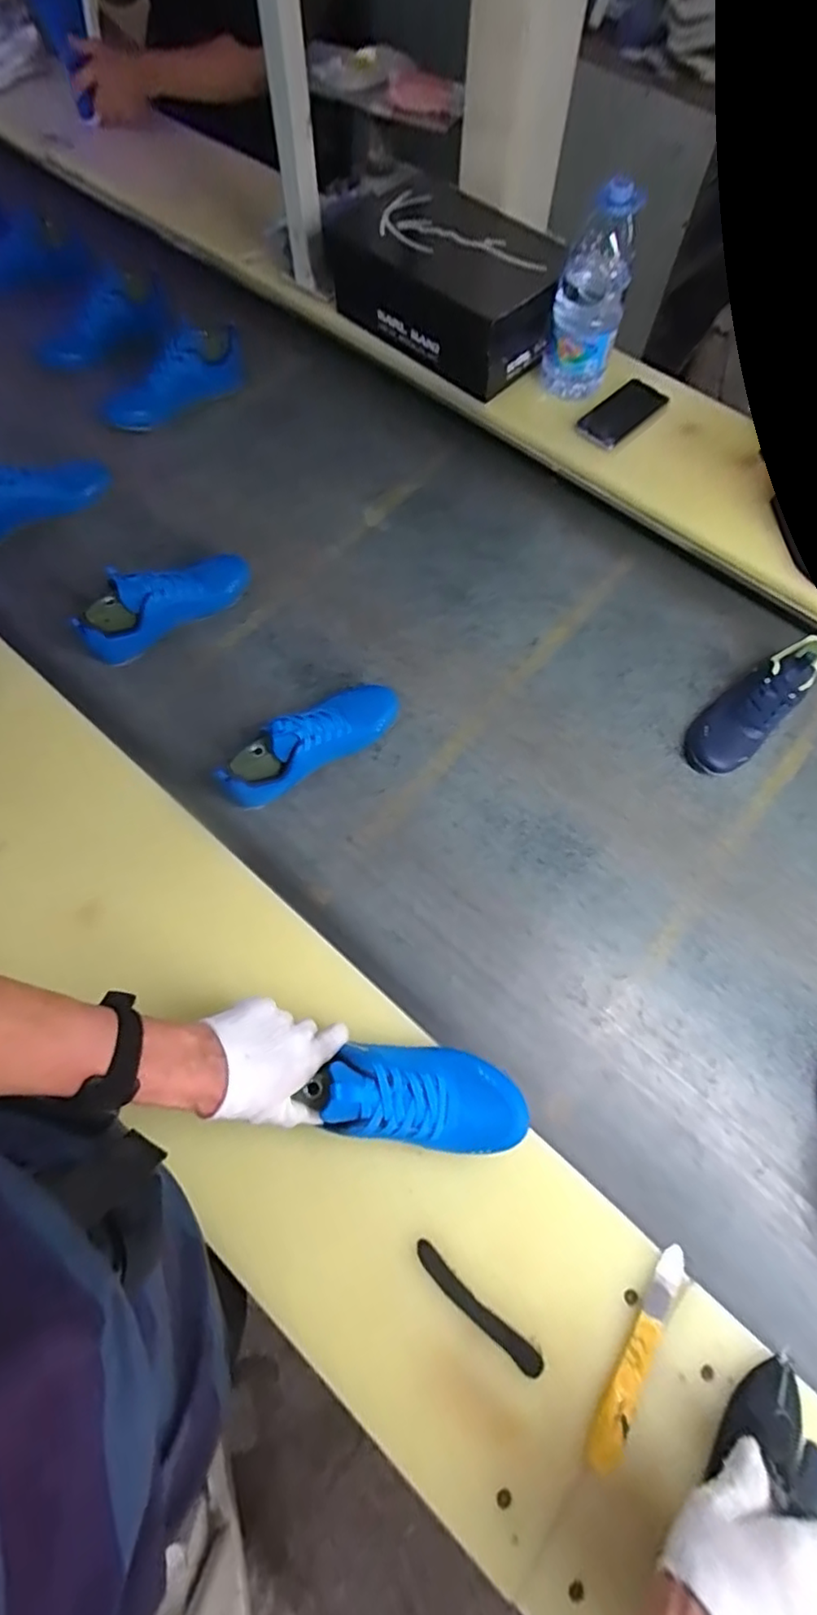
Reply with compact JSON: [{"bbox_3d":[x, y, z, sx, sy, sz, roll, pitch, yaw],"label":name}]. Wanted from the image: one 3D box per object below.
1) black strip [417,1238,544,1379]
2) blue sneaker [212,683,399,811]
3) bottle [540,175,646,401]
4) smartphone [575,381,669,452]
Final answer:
[{"bbox_3d":[0.060,0.441,0.532,0.134,0.010,0.020,38,70,13],"label":"black strip"},{"bbox_3d":[-0.126,-0.096,0.750,0.246,0.095,0.086,-31,71,-15],"label":"blue sneaker"},{"bbox_3d":[0.270,-0.754,0.897,0.102,0.229,0.077,12,69,4],"label":"bottle"},{"bbox_3d":[0.347,-0.639,0.980,0.082,0.013,0.173,41,73,14],"label":"smartphone"}]

